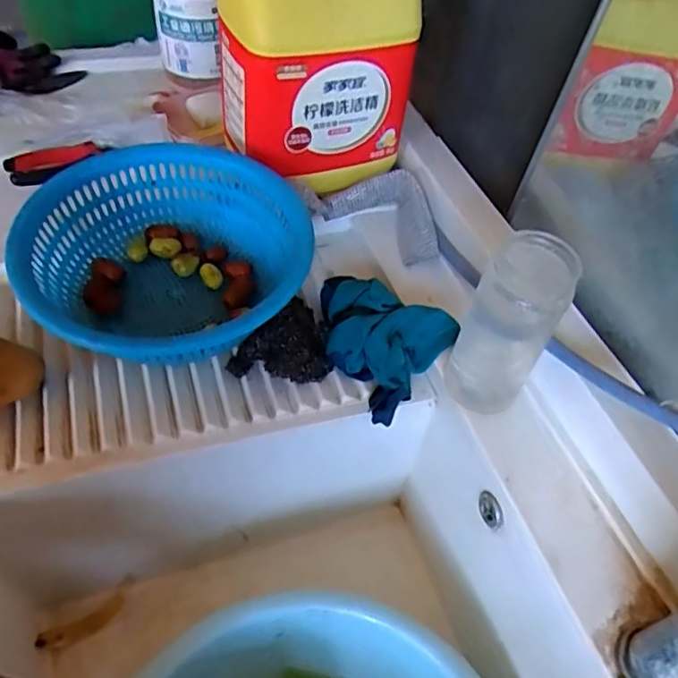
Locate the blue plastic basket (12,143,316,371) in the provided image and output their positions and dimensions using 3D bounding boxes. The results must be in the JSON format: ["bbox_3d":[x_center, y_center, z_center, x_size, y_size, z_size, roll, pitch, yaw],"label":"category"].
[{"bbox_3d":[-0.159,-0.069,0.569,0.252,0.093,0.255,-13,53,-17],"label":"blue plastic basket"}]

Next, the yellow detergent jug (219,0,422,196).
[{"bbox_3d":[-0.021,-0.298,0.632,0.185,0.271,0.107,-15,53,-19],"label":"yellow detergent jug"}]

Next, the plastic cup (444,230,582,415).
[{"bbox_3d":[0.139,-0.010,0.502,0.070,0.157,0.062,25,51,14],"label":"plastic cup"}]

